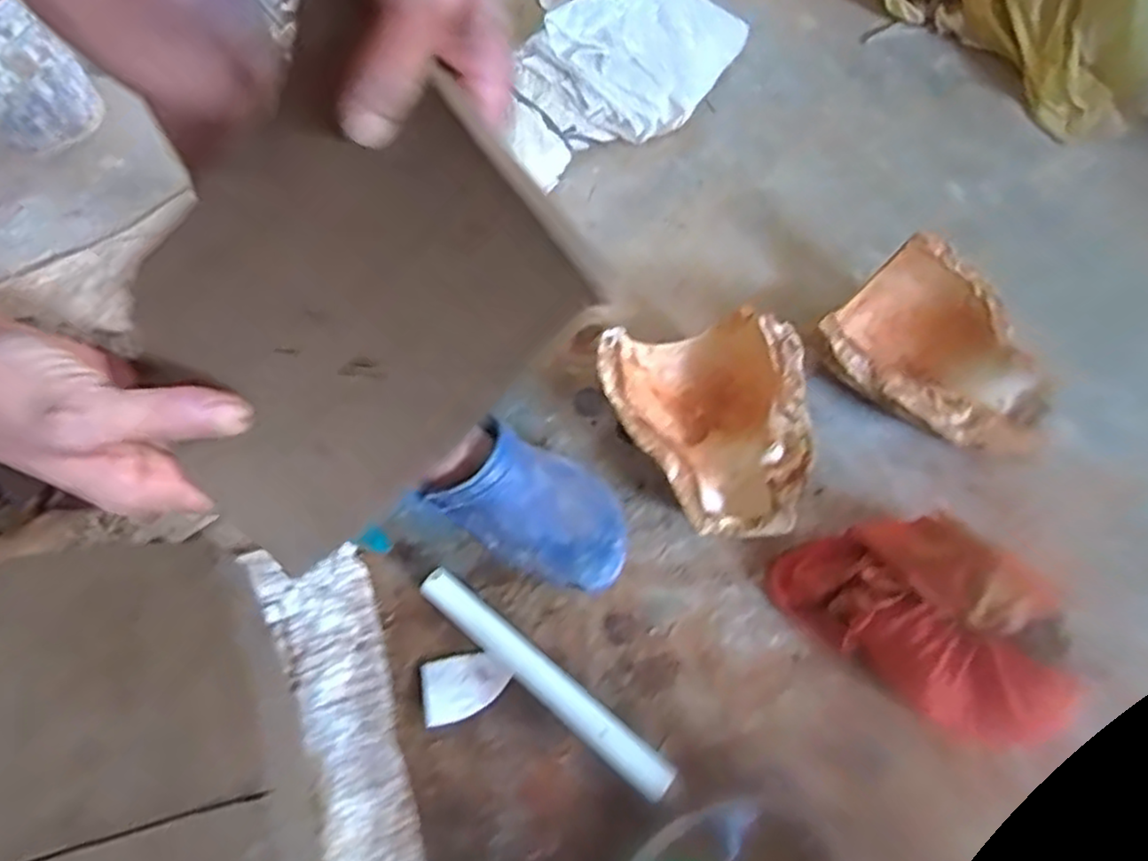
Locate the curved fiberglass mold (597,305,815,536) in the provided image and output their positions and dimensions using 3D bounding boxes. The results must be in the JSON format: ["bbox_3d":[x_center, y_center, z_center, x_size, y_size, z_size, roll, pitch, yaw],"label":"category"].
[{"bbox_3d":[0.127,-0.006,0.697,0.193,0.087,0.228,-5,59,-1],"label":"curved fiberglass mold"}]

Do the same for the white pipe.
[{"bbox_3d":[-0.029,0.212,0.608,0.265,0.023,0.031,35,66,21],"label":"white pipe"}]

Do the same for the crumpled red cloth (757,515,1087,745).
[{"bbox_3d":[0.285,0.149,0.572,0.229,0.127,0.100,38,67,22],"label":"crumpled red cloth"}]

